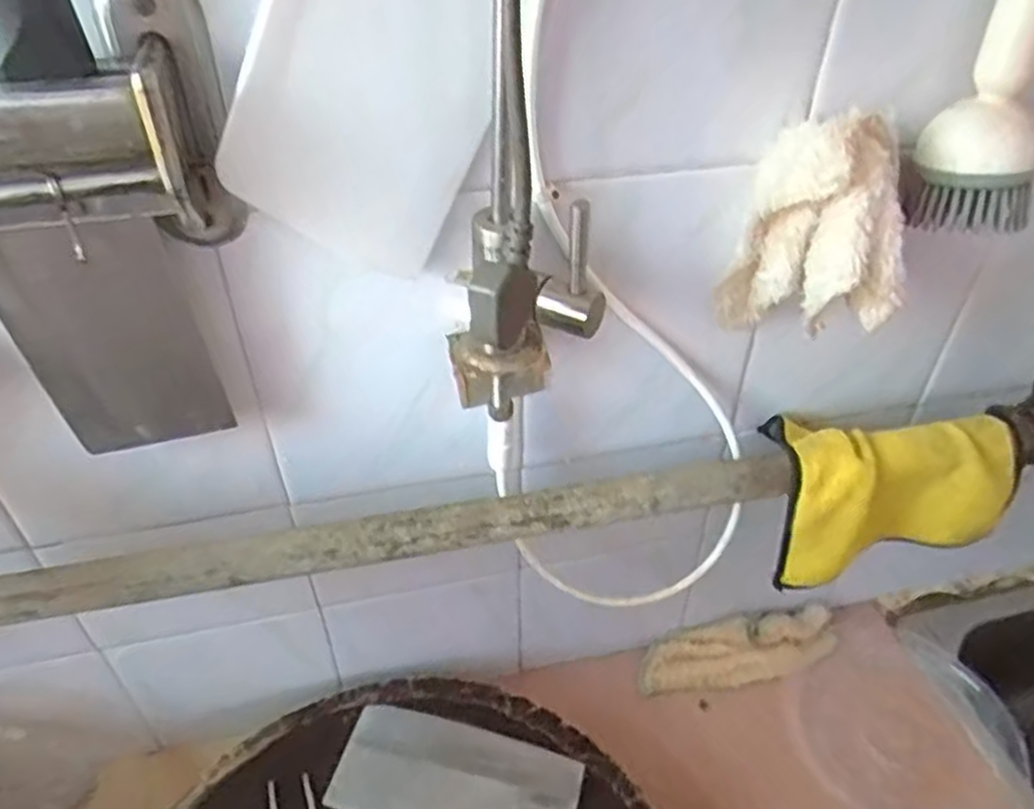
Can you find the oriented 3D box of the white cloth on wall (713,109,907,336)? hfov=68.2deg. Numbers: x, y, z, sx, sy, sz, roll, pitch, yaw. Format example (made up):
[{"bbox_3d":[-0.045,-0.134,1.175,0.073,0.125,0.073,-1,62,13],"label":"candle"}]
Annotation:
[{"bbox_3d":[0.154,-0.082,0.388,0.048,0.123,0.087,-26,47,-27],"label":"white cloth on wall"}]

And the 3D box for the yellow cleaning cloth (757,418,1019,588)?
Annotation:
[{"bbox_3d":[0.240,0.046,0.510,0.151,0.096,0.084,-6,41,-7],"label":"yellow cleaning cloth"}]

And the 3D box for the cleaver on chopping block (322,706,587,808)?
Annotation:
[{"bbox_3d":[0.004,0.275,0.535,0.267,0.021,0.076,10,42,12],"label":"cleaver on chopping block"}]

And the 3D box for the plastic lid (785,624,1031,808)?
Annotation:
[{"bbox_3d":[0.314,0.263,0.622,0.155,0.024,0.159,0,41,0],"label":"plastic lid"}]

